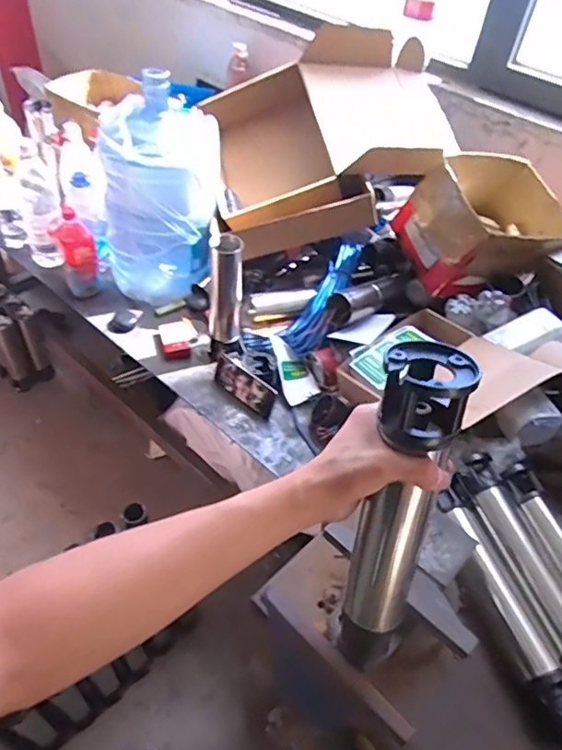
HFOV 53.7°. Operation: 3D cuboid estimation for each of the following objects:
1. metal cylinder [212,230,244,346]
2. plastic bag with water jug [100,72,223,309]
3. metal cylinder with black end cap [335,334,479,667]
[{"bbox_3d":[-0.115,-0.181,1.155,0.067,0.238,0.077,1,49,-4],"label":"metal cylinder"},{"bbox_3d":[-0.269,-0.403,1.249,0.267,0.400,0.241,-3,49,-8],"label":"plastic bag with water jug"},{"bbox_3d":[0.103,0.145,0.523,0.063,0.360,0.060,7,28,1],"label":"metal cylinder with black end cap"}]

